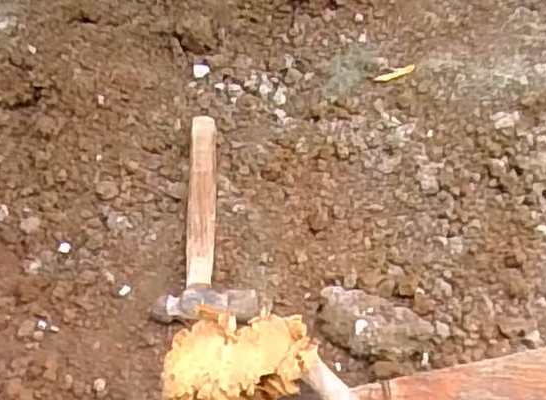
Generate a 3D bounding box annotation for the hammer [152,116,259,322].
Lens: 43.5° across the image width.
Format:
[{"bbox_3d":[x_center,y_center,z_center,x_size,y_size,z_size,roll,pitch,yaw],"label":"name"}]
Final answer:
[{"bbox_3d":[-0.074,0.012,0.786,0.104,0.032,0.293,-4,54,1],"label":"hammer"}]

